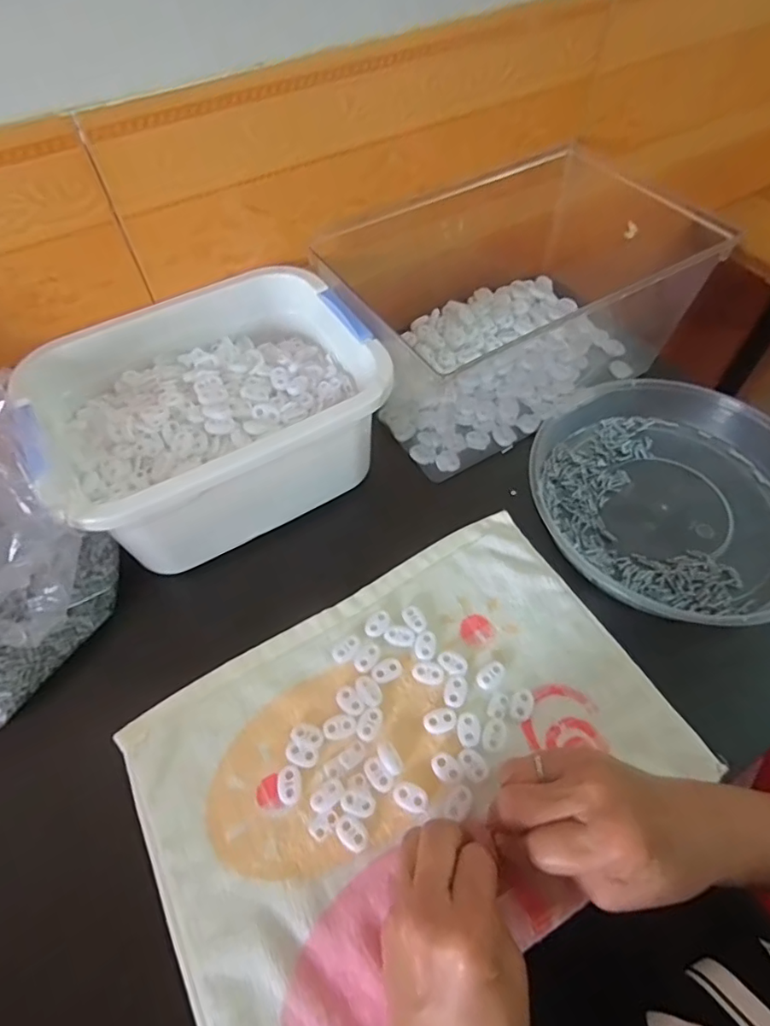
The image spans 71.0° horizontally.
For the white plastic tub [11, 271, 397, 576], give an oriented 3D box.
[{"bbox_3d":[-0.134,-0.074,0.442,0.245,0.115,0.184,-26,60,-15],"label":"white plastic tub"}]

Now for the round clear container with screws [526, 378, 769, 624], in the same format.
[{"bbox_3d":[0.242,-0.019,0.451,0.230,0.037,0.218,-1,57,1],"label":"round clear container with screws"}]

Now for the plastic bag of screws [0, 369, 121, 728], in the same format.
[{"bbox_3d":[-0.258,0.033,0.361,0.106,0.141,0.146,36,64,22],"label":"plastic bag of screws"}]

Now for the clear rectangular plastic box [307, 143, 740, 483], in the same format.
[{"bbox_3d":[0.106,-0.194,0.514,0.283,0.120,0.203,-29,61,-17],"label":"clear rectangular plastic box"}]

